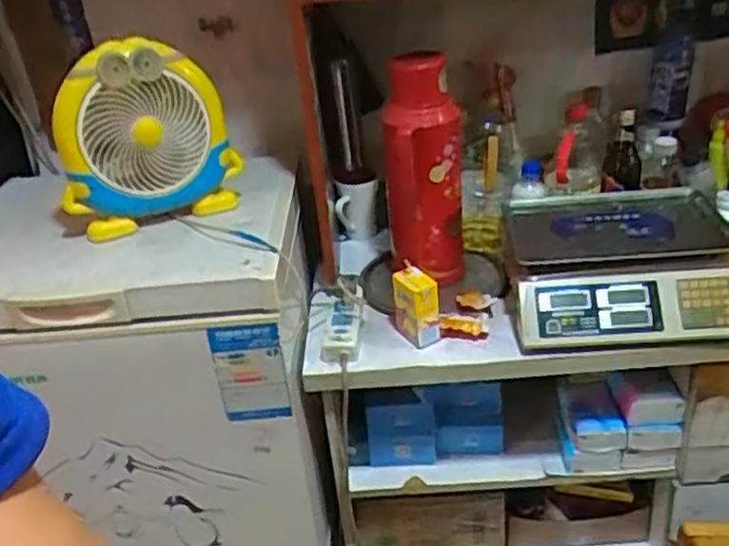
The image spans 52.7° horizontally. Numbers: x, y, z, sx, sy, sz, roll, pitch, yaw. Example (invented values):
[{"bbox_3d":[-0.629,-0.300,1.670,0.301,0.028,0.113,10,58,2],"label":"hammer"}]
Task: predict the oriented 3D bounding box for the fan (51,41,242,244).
[{"bbox_3d":[-0.336,-0.211,1.121,0.258,0.253,0.124,-14,30,-13],"label":"fan"}]

